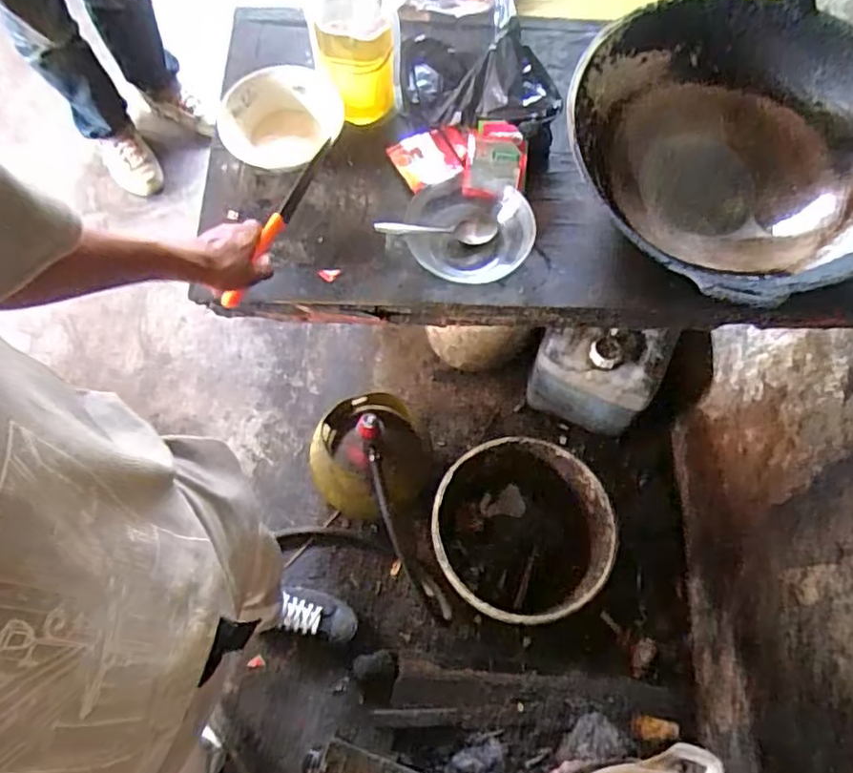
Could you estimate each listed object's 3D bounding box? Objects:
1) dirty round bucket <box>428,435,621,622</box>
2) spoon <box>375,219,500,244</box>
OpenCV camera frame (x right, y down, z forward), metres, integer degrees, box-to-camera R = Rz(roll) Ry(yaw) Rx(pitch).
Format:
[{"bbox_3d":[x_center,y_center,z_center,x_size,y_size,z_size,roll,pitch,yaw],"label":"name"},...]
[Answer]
[{"bbox_3d":[0.168,0.285,1.232,0.313,0.327,0.304,1,71,-2],"label":"dirty round bucket"},{"bbox_3d":[0.012,-0.197,0.789,0.164,0.021,0.032,-3,70,-24],"label":"spoon"}]

